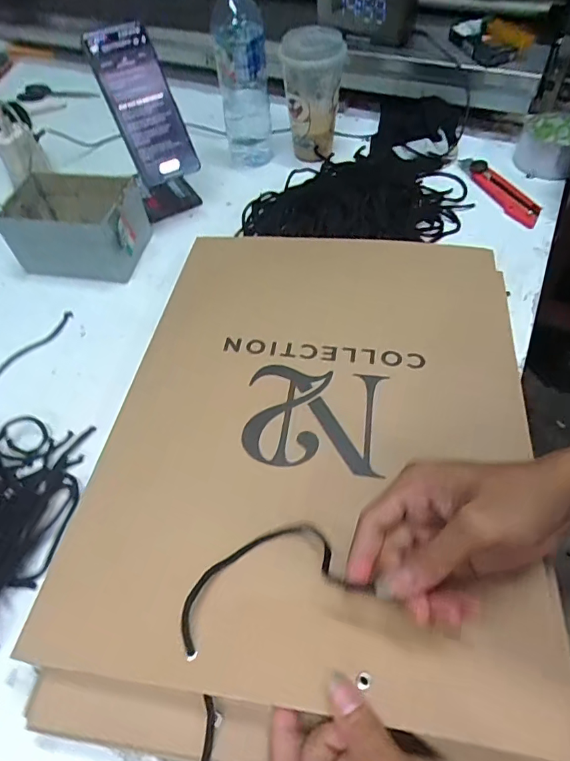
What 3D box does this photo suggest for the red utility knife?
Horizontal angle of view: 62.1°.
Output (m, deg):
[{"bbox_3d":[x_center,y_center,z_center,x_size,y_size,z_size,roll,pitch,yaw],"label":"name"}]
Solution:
[{"bbox_3d":[0.284,-0.260,0.628,0.041,0.014,0.160,-15,55,-7],"label":"red utility knife"}]

